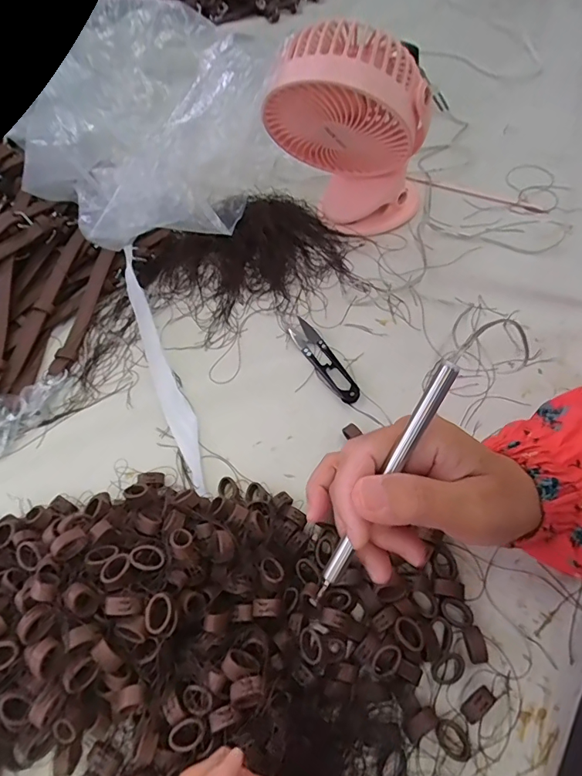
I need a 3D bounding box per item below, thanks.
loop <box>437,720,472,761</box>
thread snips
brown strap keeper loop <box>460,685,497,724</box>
[{"bbox_3d":[0.094,0.204,0.258,0.021,0.004,0.016,27,63,19],"label":"loop"},{"bbox_3d":[0.030,-0.026,0.409,0.023,0.008,0.099,-30,60,-15],"label":"thread snips"},{"bbox_3d":[0.110,0.186,0.263,0.022,0.012,0.011,-33,61,-16],"label":"brown strap keeper loop"}]

